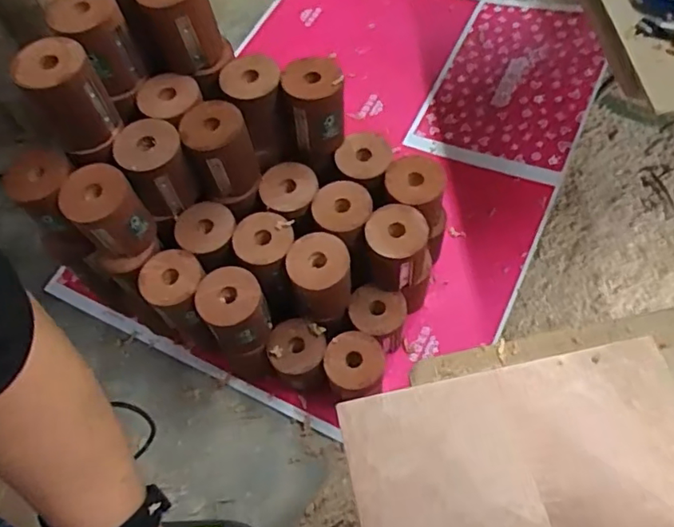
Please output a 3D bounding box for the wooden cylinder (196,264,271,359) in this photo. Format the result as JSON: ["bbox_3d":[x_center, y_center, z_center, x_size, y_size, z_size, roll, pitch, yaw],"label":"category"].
[{"bbox_3d":[-0.129,0.064,0.724,0.077,0.099,0.084,-2,62,4],"label":"wooden cylinder"}]

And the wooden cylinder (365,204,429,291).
[{"bbox_3d":[0.077,-0.021,0.744,0.078,0.093,0.081,5,63,7],"label":"wooden cylinder"}]

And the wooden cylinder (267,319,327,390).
[{"bbox_3d":[-0.052,0.135,0.794,0.077,0.105,0.073,-2,62,4],"label":"wooden cylinder"}]

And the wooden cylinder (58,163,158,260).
[{"bbox_3d":[-0.278,-0.060,0.684,0.079,0.103,0.076,-2,62,4],"label":"wooden cylinder"}]

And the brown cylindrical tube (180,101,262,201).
[{"bbox_3d":[-0.149,-0.142,0.727,0.080,0.127,0.077,-18,62,-5],"label":"brown cylindrical tube"}]

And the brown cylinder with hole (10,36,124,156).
[{"bbox_3d":[-0.305,-0.187,0.647,0.077,0.112,0.089,-26,63,-9],"label":"brown cylinder with hole"}]

